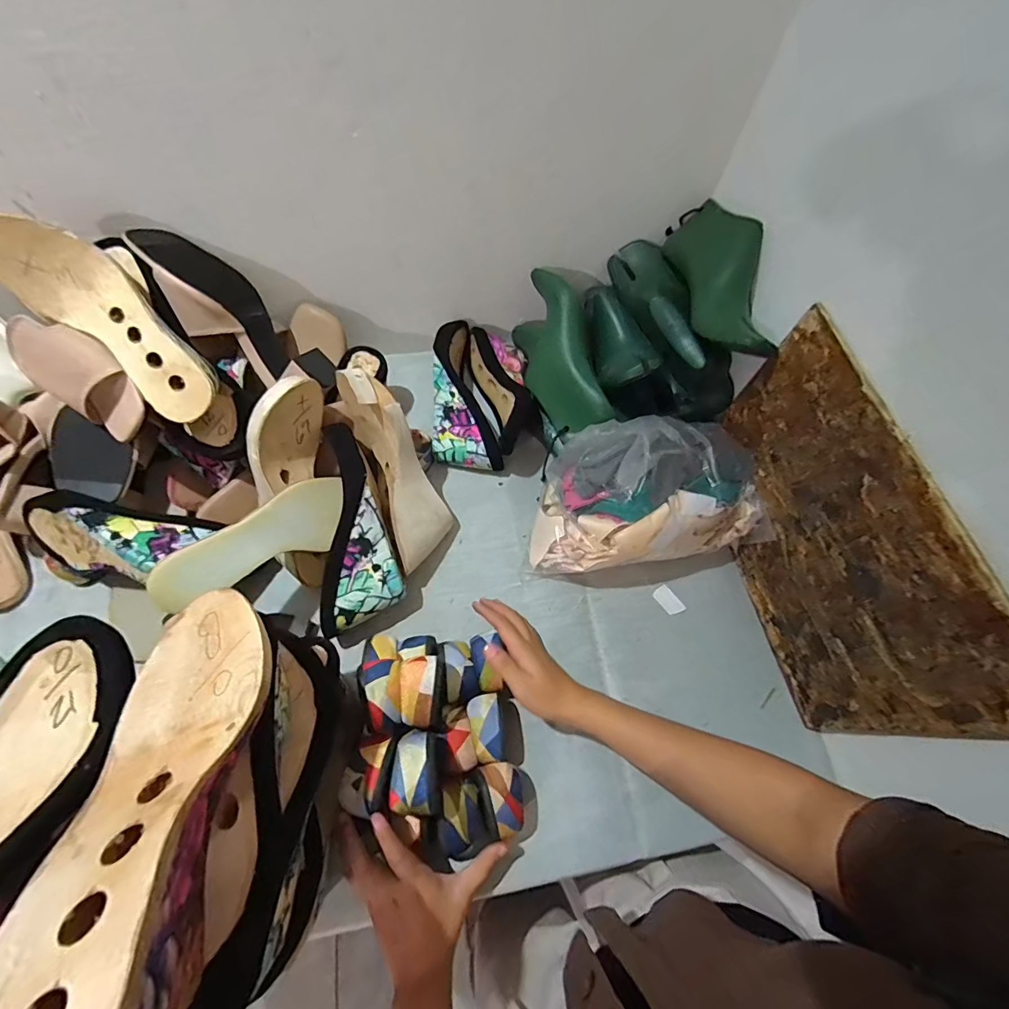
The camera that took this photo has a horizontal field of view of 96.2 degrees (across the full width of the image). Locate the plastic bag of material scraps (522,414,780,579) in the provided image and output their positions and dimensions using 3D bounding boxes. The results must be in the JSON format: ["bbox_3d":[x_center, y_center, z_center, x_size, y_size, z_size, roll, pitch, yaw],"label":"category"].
[{"bbox_3d":[0.165,-0.013,0.546,0.265,0.149,0.152,-10,65,-8],"label":"plastic bag of material scraps"}]

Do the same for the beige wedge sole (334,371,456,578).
[{"bbox_3d":[-0.125,-0.045,0.542,0.073,0.072,0.233,-22,96,-14],"label":"beige wedge sole"}]

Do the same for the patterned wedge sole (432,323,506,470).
[{"bbox_3d":[-0.070,-0.156,0.639,0.088,0.079,0.240,-11,65,-9],"label":"patterned wedge sole"}]

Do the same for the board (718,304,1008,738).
[{"bbox_3d":[0.320,0.033,0.474,0.017,0.267,0.367,-4,64,-6],"label":"board"}]

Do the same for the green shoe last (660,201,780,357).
[{"bbox_3d":[0.250,-0.259,0.521,0.072,0.073,0.235,1,64,-3],"label":"green shoe last"}]

